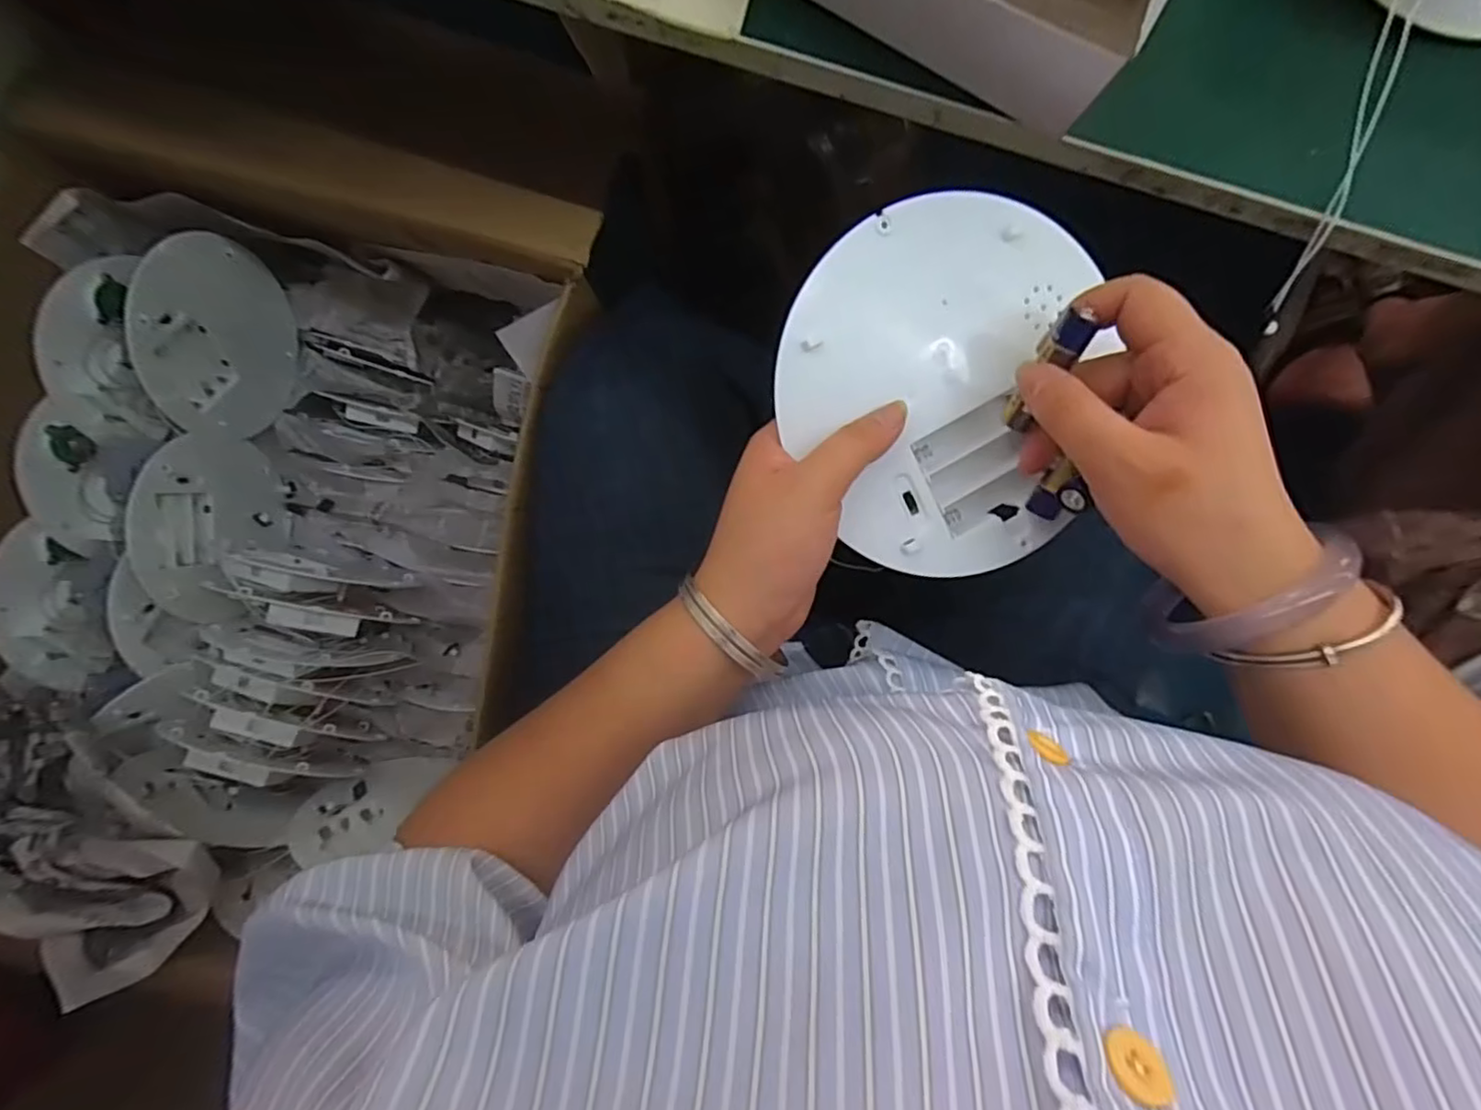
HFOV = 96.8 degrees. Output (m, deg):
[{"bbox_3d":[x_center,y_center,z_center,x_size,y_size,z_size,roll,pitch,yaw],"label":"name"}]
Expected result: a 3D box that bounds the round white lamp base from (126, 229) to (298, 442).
[{"bbox_3d":[-0.404,-0.167,0.514,0.015,0.154,0.145,6,94,1],"label":"round white lamp base"}]

